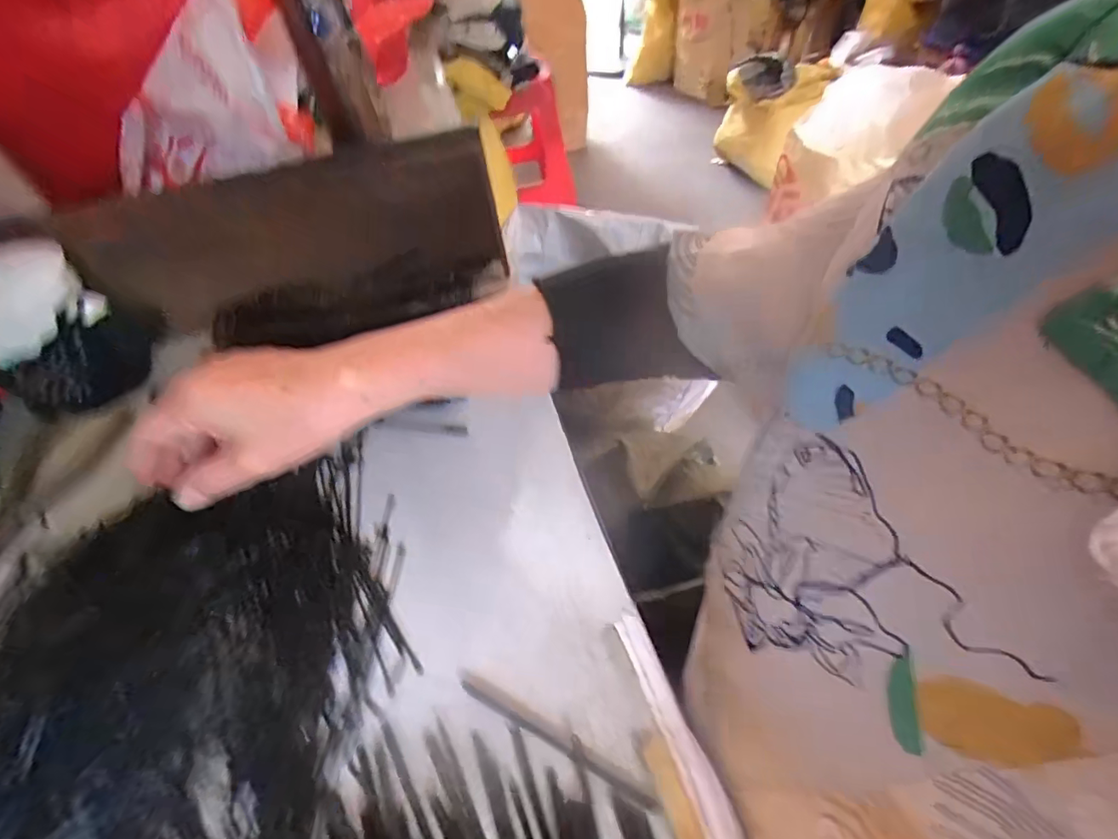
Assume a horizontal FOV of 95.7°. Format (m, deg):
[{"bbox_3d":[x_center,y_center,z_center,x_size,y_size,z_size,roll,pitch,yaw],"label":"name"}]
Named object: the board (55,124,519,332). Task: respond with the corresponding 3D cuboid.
[{"bbox_3d":[-0.224,-0.169,0.450,0.337,0.119,0.027,-14,17,-14],"label":"board"}]

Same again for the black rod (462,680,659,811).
[{"bbox_3d":[-0.003,0.146,0.229,0.100,0.004,0.005,20,55,21],"label":"black rod"}]

